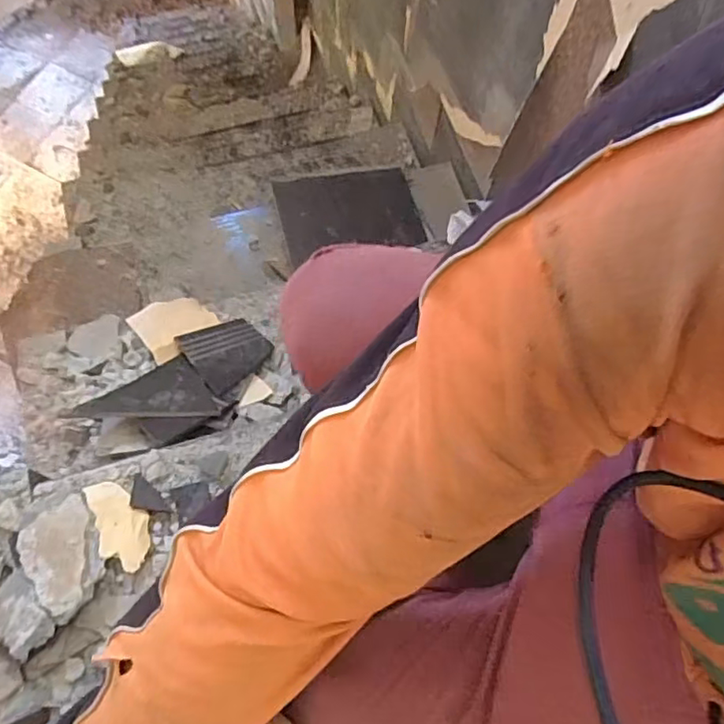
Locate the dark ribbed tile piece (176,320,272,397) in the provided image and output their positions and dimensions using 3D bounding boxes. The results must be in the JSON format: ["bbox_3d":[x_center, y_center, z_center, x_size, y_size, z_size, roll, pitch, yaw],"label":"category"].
[{"bbox_3d":[-0.212,-0.018,0.969,0.131,0.010,0.160,39,36,22],"label":"dark ribbed tile piece"}]

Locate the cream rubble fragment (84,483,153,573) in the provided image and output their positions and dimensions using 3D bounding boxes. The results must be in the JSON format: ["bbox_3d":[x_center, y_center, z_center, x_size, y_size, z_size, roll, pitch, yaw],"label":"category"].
[{"bbox_3d":[-0.291,0.194,0.721,0.059,0.007,0.121,-18,59,-20],"label":"cream rubble fragment"}]

